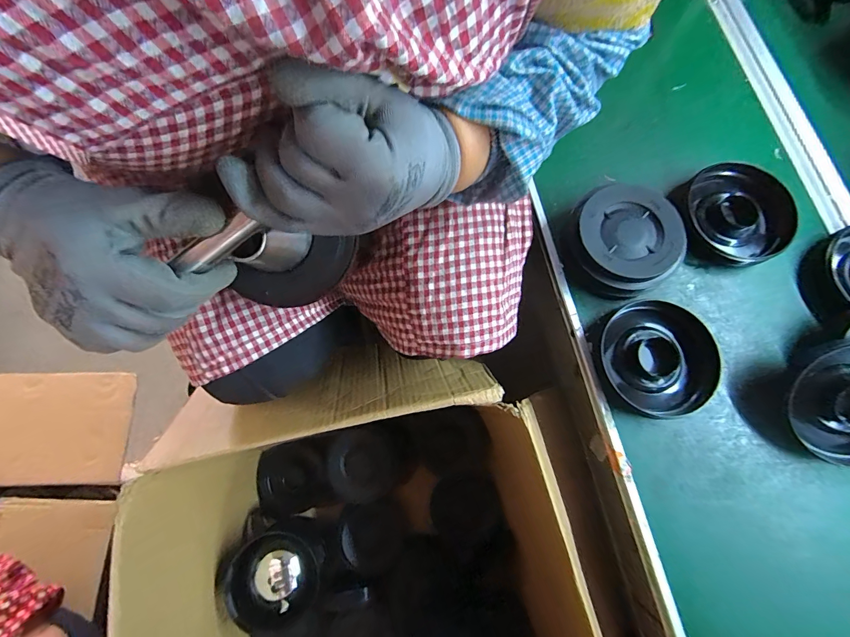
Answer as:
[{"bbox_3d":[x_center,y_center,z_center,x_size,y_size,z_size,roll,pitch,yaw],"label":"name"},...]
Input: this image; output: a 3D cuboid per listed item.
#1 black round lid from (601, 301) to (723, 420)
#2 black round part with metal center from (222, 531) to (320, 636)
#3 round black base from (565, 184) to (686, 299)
[{"bbox_3d":[0.246,0.040,0.385,0.101,0.029,0.116,-18,77,-5],"label":"black round lid"},{"bbox_3d":[-0.233,0.392,0.548,0.113,0.047,0.119,-20,70,-35],"label":"black round part with metal center"},{"bbox_3d":[0.217,-0.086,0.404,0.109,0.045,0.114,0,76,-1],"label":"round black base"}]

